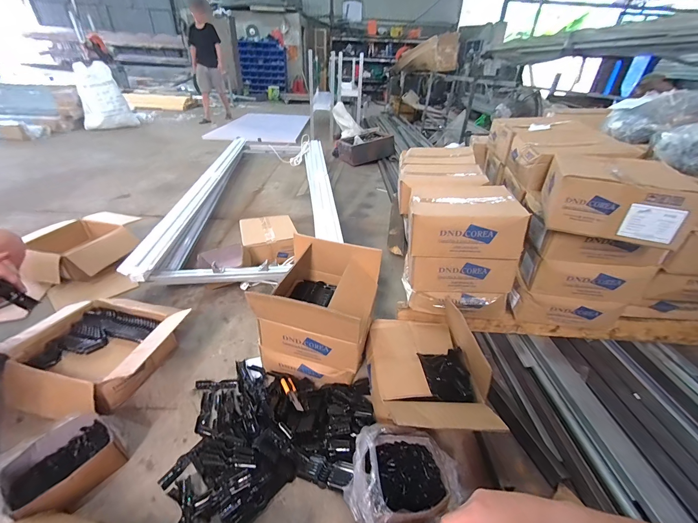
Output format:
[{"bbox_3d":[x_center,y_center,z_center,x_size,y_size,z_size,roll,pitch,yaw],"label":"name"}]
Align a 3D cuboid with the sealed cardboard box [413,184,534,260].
[{"bbox_3d":[0.350,-0.140,0.975,0.311,0.150,0.274,6,32,3],"label":"sealed cardboard box"}]

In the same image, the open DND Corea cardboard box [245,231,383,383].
[{"bbox_3d":[-0.097,0.171,0.986,0.324,0.356,0.313,11,33,11],"label":"open DND Corea cardboard box"}]

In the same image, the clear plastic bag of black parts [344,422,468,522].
[{"bbox_3d":[0.134,0.498,0.718,0.276,0.107,0.211,-1,33,-8],"label":"clear plastic bag of black parts"}]

